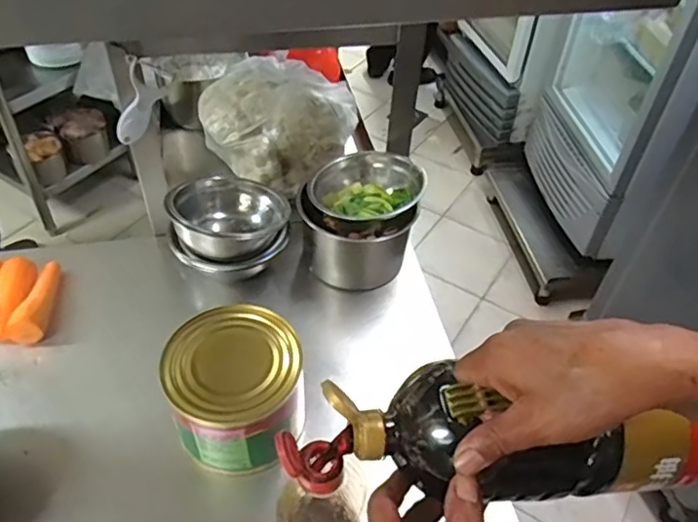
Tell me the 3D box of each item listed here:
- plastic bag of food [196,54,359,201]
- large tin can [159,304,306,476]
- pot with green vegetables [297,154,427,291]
[{"bbox_3d":[-0.107,-0.260,1.089,0.244,0.132,0.265,34,52,26],"label":"plastic bag of food"},{"bbox_3d":[-0.127,0.158,0.686,0.145,0.134,0.155,2,46,-2],"label":"large tin can"},{"bbox_3d":[0.020,-0.059,0.894,0.149,0.152,0.159,2,46,-2],"label":"pot with green vegetables"}]

